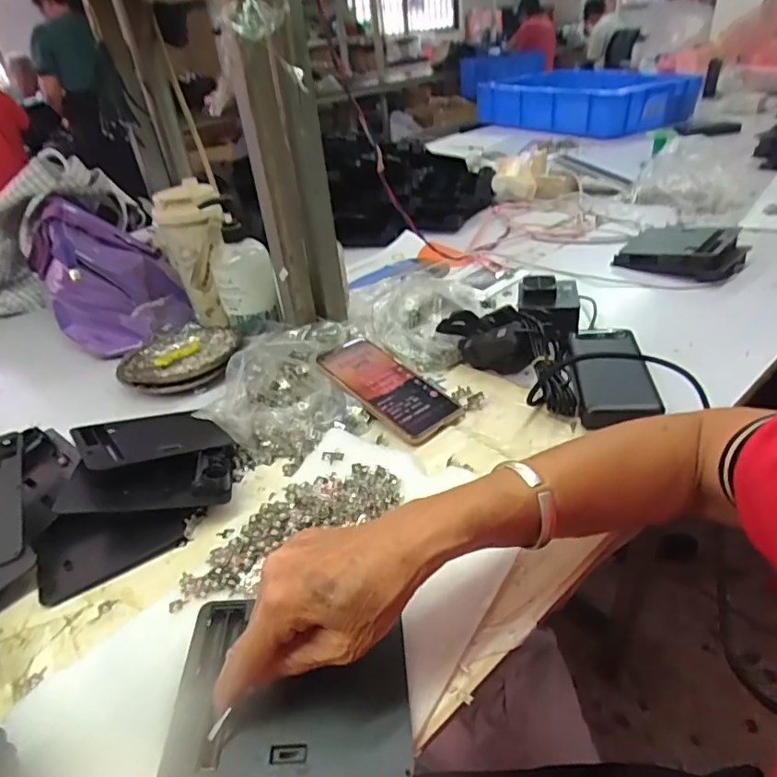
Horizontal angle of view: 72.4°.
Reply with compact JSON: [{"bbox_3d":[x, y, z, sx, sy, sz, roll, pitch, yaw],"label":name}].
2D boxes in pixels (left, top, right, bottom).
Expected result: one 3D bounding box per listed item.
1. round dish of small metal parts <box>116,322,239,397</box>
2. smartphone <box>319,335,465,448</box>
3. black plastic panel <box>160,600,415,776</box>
[{"bbox_3d":[-0.262,-0.039,0.670,0.141,0.029,0.150,-4,35,3],"label":"round dish of small metal parts"},{"bbox_3d":[-0.003,-0.004,0.563,0.078,0.009,0.163,-33,54,-33],"label":"smartphone"},{"bbox_3d":[-0.055,0.183,0.321,0.135,0.015,0.107,5,30,-8],"label":"black plastic panel"}]

